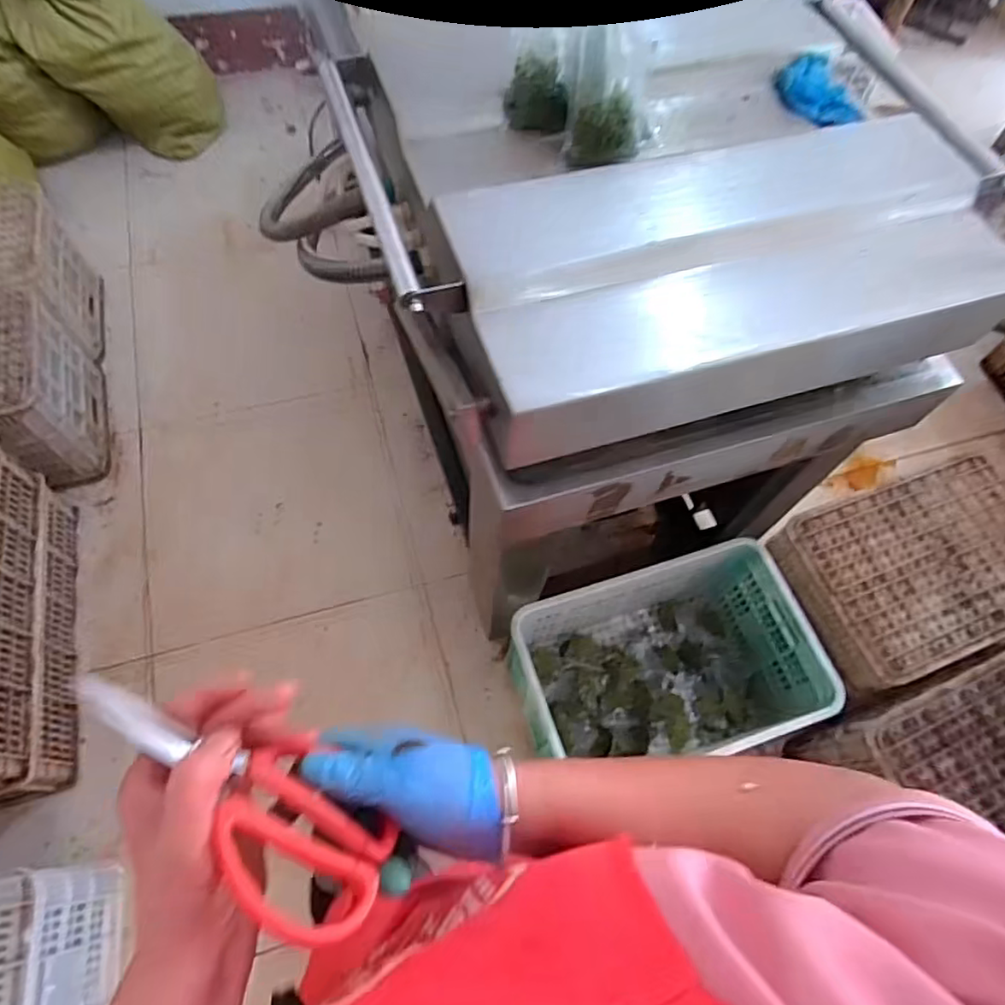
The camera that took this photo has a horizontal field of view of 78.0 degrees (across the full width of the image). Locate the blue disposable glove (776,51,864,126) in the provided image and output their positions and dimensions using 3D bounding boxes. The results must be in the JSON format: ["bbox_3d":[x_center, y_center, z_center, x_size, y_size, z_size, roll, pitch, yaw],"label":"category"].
[{"bbox_3d":[0.401,-0.525,0.798,0.066,0.029,0.120,-12,64,-10],"label":"blue disposable glove"}]

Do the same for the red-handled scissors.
[{"bbox_3d":[-0.126,0.136,0.286,0.162,0.016,0.057,34,28,-1],"label":"red-handled scissors"}]

